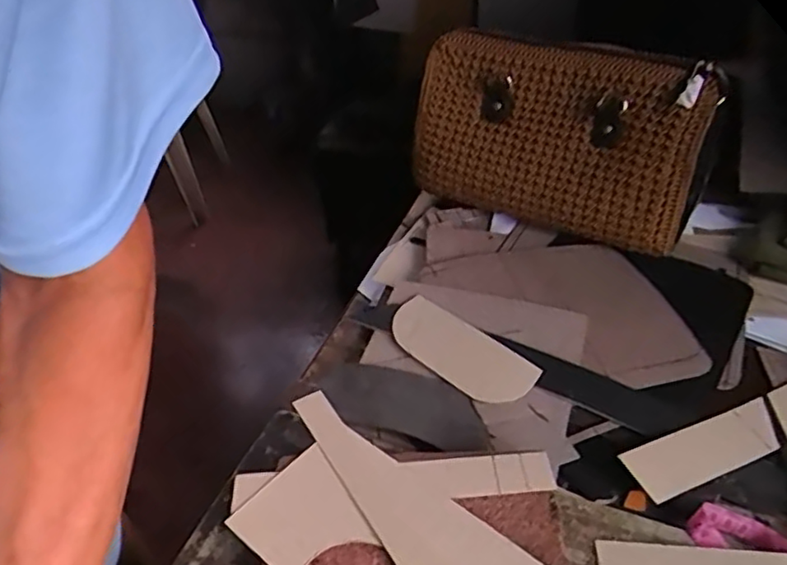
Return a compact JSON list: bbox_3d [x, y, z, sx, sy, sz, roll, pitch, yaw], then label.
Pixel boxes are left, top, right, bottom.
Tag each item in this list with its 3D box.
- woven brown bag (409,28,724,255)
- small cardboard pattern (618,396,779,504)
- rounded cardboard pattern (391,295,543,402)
[{"bbox_3d":[0.161,-0.151,0.655,0.291,0.153,0.106,23,45,27],"label":"woven brown bag"},{"bbox_3d":[0.226,0.119,0.467,0.137,0.006,0.038,-12,55,-25],"label":"small cardboard pattern"},{"bbox_3d":[0.051,0.056,0.536,0.052,0.006,0.135,-40,50,-24],"label":"rounded cardboard pattern"}]

